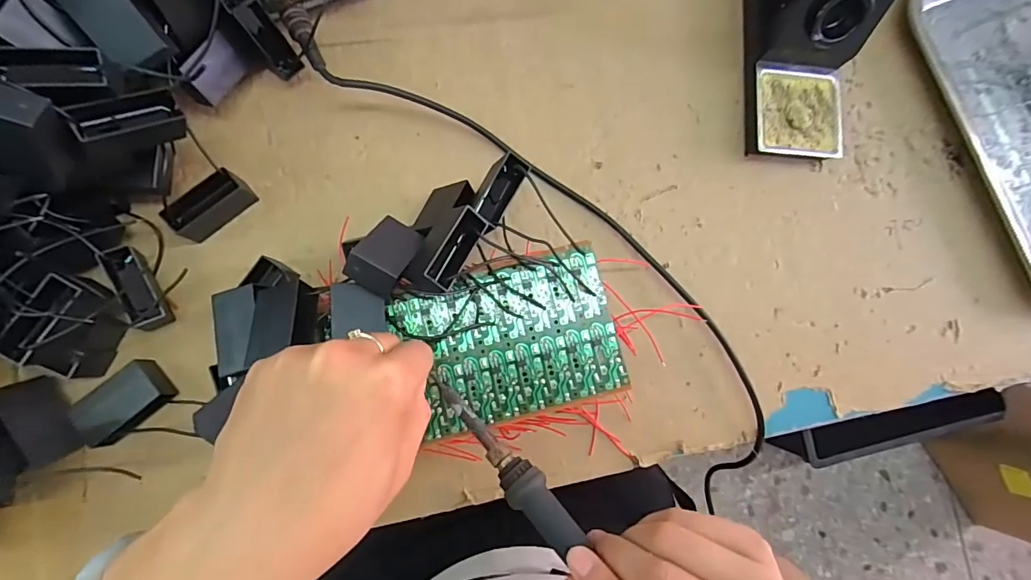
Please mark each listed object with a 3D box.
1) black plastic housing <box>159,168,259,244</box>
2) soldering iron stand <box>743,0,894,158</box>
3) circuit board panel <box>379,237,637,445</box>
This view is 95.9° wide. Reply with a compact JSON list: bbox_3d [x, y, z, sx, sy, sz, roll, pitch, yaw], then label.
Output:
[{"bbox_3d":[-0.197,-0.054,0.300,0.048,0.031,0.016,-41,91,-9],"label":"black plastic housing"},{"bbox_3d":[0.221,-0.188,0.344,0.073,0.075,0.164,0,84,-7],"label":"soldering iron stand"},{"bbox_3d":[-0.004,0.030,0.283,0.127,0.004,0.092,-14,85,-4],"label":"circuit board panel"}]

